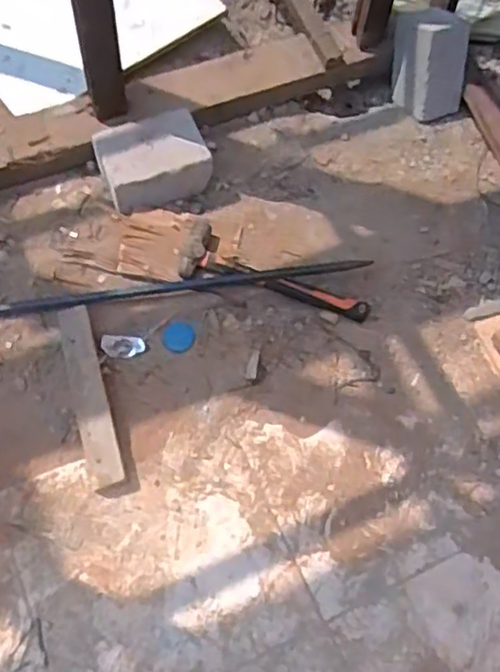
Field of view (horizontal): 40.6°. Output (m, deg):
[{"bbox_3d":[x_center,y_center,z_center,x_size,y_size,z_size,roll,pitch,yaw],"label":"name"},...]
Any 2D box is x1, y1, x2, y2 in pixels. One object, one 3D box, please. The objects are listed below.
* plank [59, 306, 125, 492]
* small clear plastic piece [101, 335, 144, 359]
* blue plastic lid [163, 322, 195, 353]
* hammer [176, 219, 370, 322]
[{"bbox_3d":[-0.274,0.101,1.158,0.059,0.025,0.319,-19,68,2],"label":"plank"},{"bbox_3d":[-0.230,0.020,1.225,0.077,0.015,0.041,3,65,-2],"label":"small clear plastic piece"},{"bbox_3d":[-0.130,0.002,1.236,0.056,0.010,0.055,1,65,-2],"label":"blue plastic lid"},{"bbox_3d":[0.052,-0.113,1.264,0.357,0.057,0.110,16,65,4],"label":"hammer"}]

